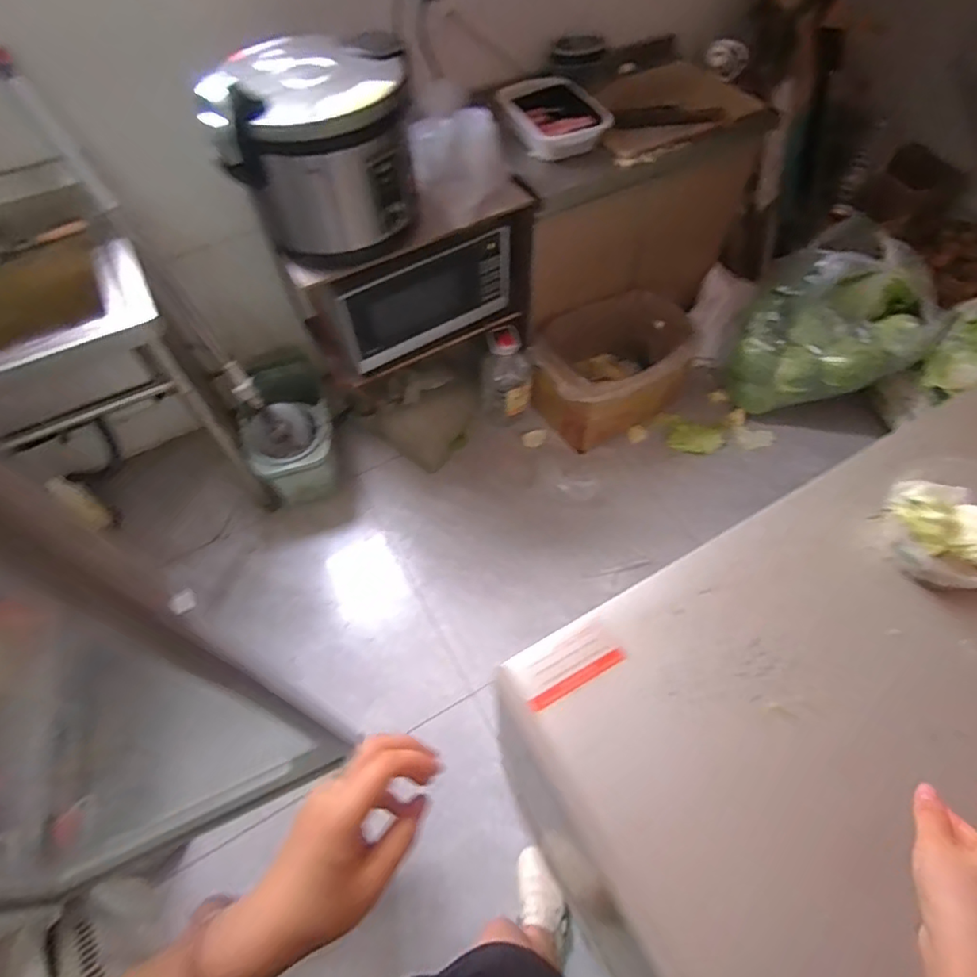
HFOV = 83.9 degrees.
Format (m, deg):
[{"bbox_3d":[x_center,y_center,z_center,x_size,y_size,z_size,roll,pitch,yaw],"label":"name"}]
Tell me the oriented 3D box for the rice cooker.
[{"bbox_3d":[-0.334,-0.704,1.147,0.336,0.314,0.305,-4,56,0],"label":"rice cooker"}]

